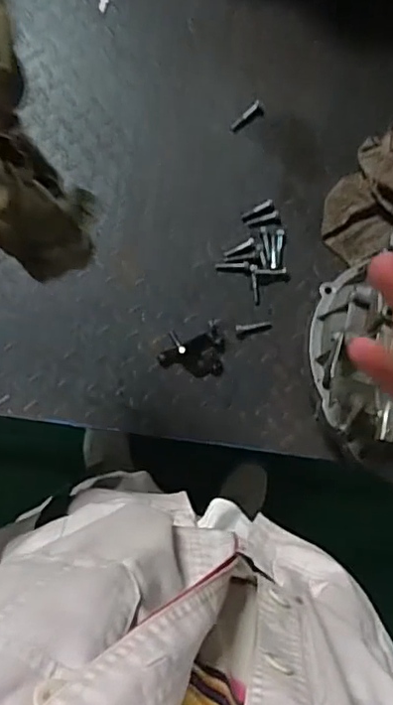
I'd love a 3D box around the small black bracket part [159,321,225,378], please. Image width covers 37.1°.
[{"bbox_3d":[-0.004,-0.002,0.808,0.091,0.036,0.072,-6,87,-6],"label":"small black bracket part"}]

